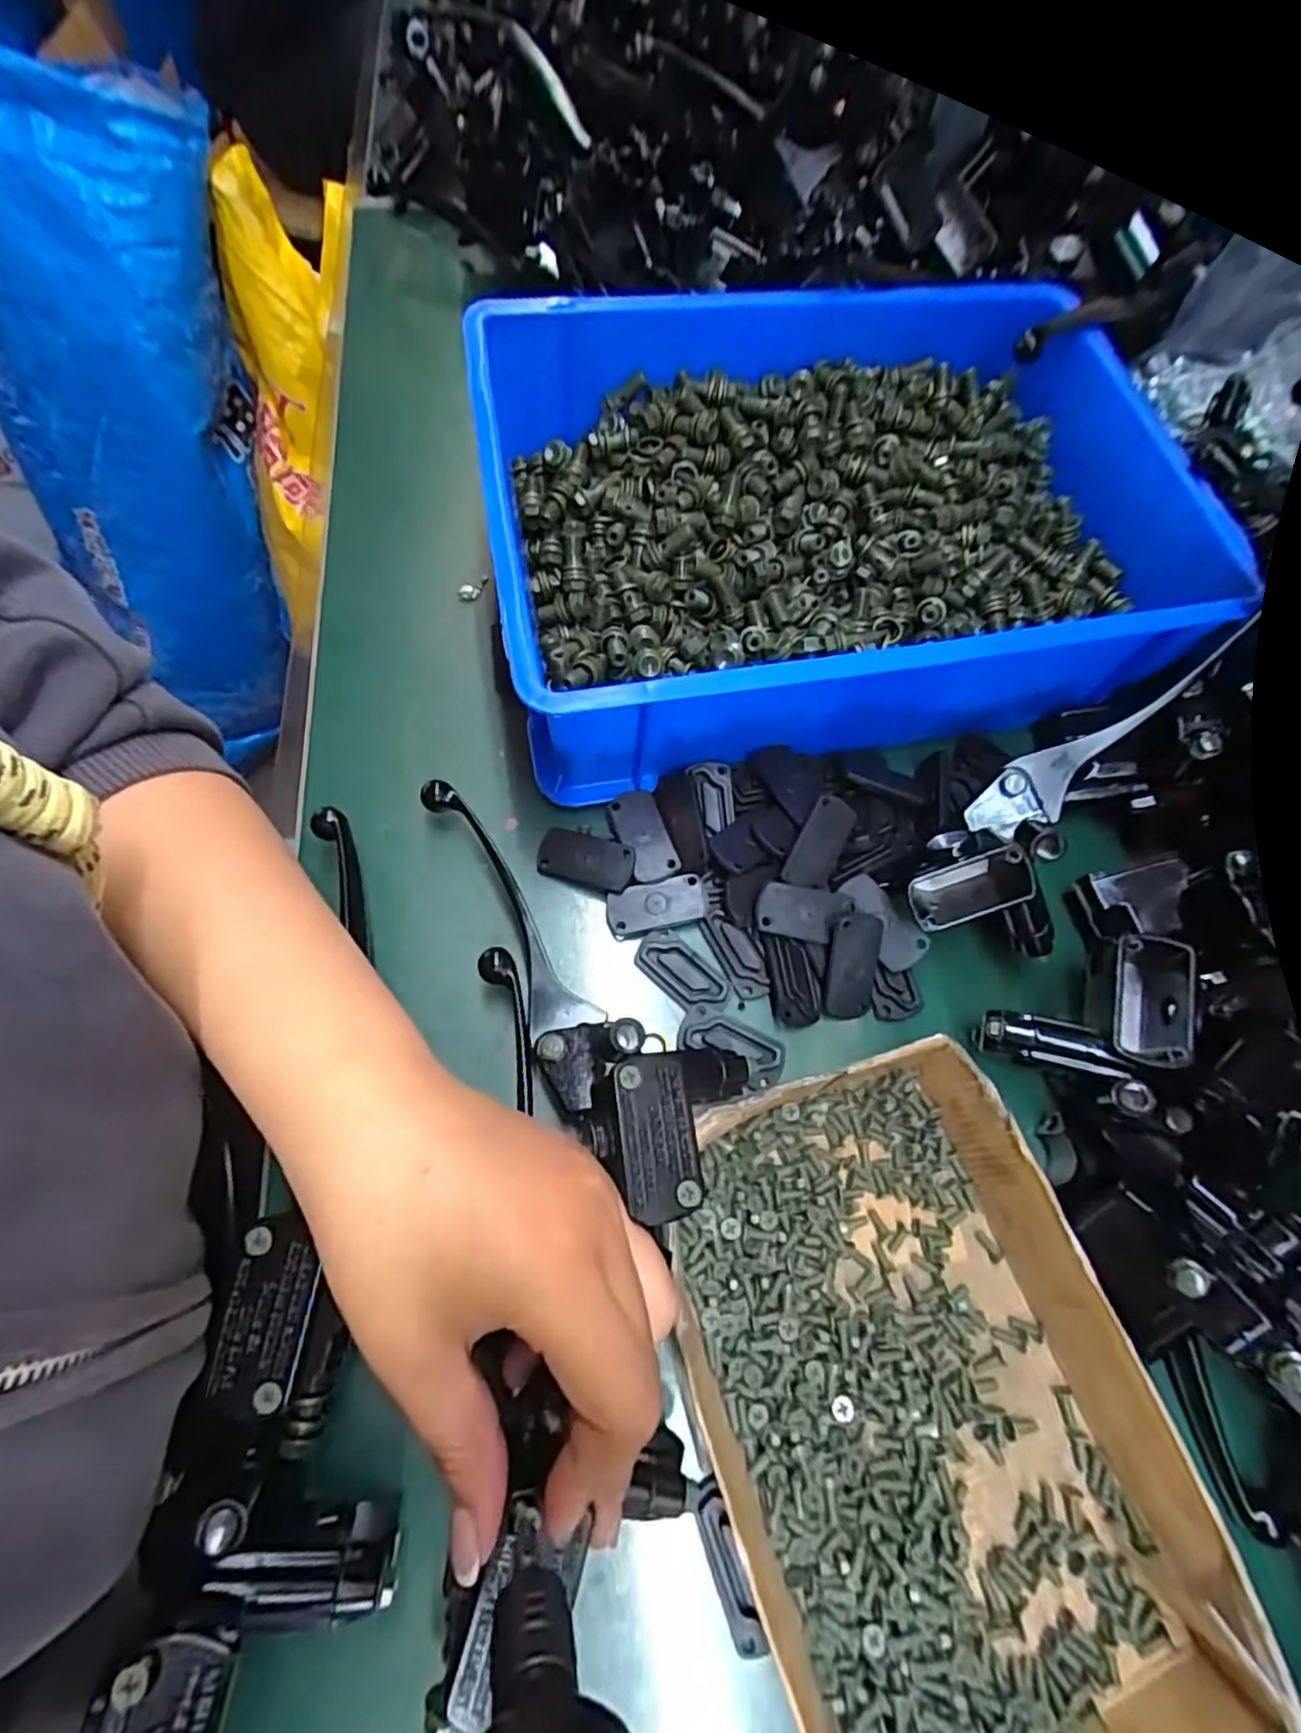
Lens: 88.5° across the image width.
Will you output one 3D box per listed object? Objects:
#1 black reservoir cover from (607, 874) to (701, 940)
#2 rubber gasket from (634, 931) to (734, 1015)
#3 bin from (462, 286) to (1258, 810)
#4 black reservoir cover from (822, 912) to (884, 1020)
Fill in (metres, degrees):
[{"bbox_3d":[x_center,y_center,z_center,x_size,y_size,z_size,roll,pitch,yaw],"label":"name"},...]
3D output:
[{"bbox_3d":[0.003,0.020,0.328,0.046,0.010,0.023,-11,68,-7],"label":"black reservoir cover"},{"bbox_3d":[0.016,0.050,0.316,0.047,0.004,0.022,36,71,12],"label":"rubber gasket"},{"bbox_3d":[0.096,-0.183,0.363,0.351,0.100,0.257,-7,68,-5],"label":"bin"},{"bbox_3d":[0.094,0.047,0.311,0.024,0.005,0.049,4,98,-13],"label":"black reservoir cover"}]

